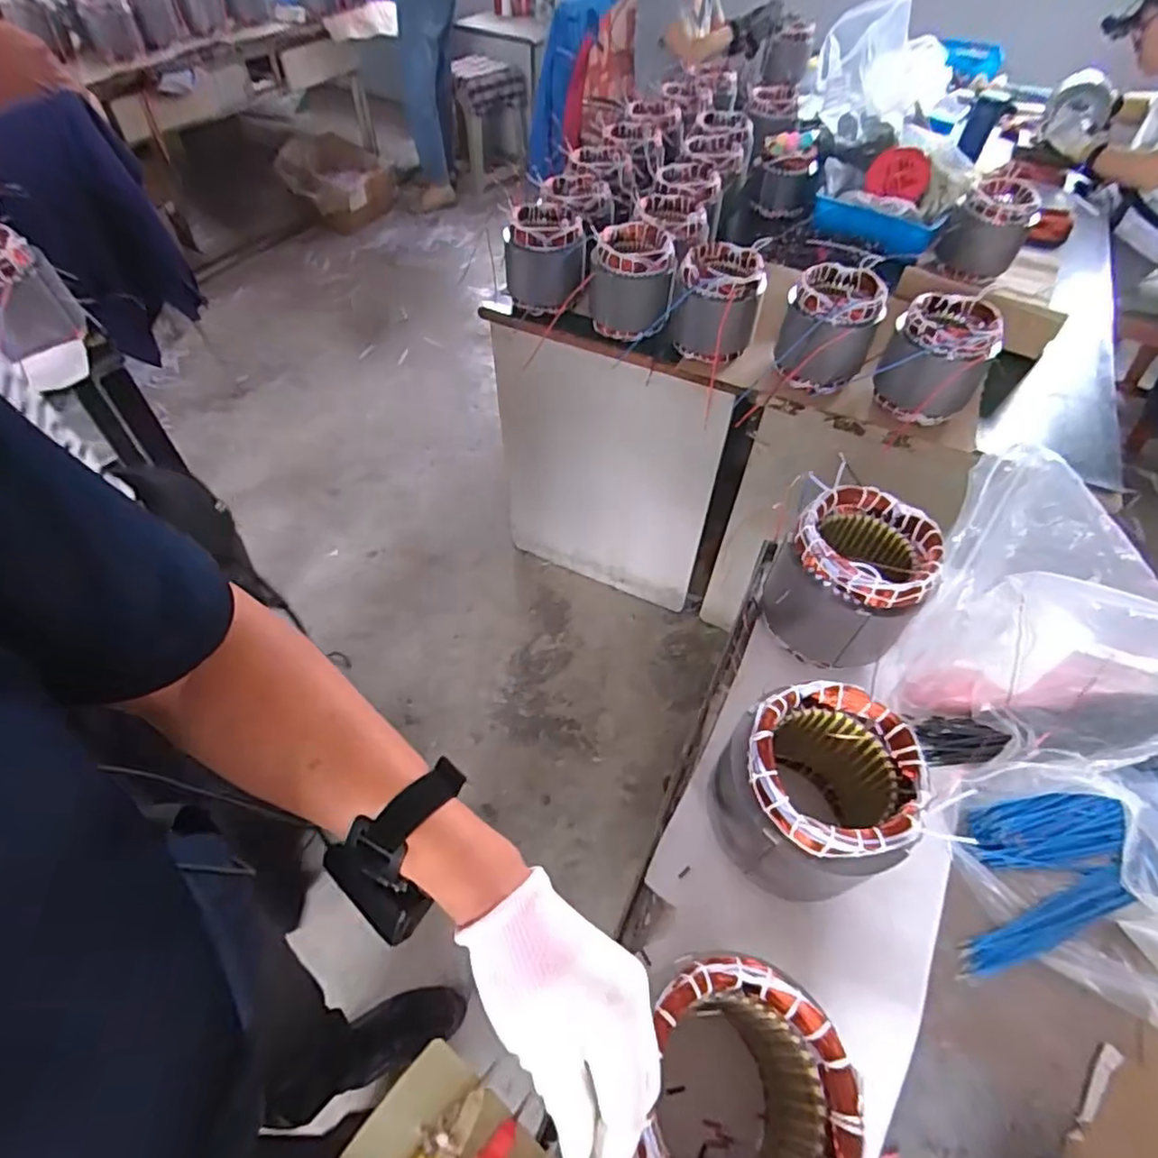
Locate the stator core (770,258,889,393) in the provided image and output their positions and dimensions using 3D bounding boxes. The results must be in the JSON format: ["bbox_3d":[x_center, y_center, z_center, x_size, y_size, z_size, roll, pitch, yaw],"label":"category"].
[{"bbox_3d":[0.432,-0.435,1.093,0.151,0.148,0.169,20,55,13],"label":"stator core"}]

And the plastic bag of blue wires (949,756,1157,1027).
[{"bbox_3d":[0.521,0.263,0.539,0.365,0.134,0.237,-4,53,-5],"label":"plastic bag of blue wires"}]

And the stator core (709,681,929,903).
[{"bbox_3d":[0.199,0.189,0.544,0.138,0.147,0.141,1,53,-1],"label":"stator core"}]

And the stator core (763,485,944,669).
[{"bbox_3d":[0.301,-0.001,0.692,0.140,0.149,0.136,1,53,-1],"label":"stator core"}]

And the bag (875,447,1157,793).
[{"bbox_3d":[0.505,0.077,0.615,0.340,0.194,0.243,12,53,7],"label":"bag"}]

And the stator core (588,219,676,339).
[{"bbox_3d":[0.101,-0.566,1.203,0.155,0.150,0.174,9,53,4],"label":"stator core"}]

